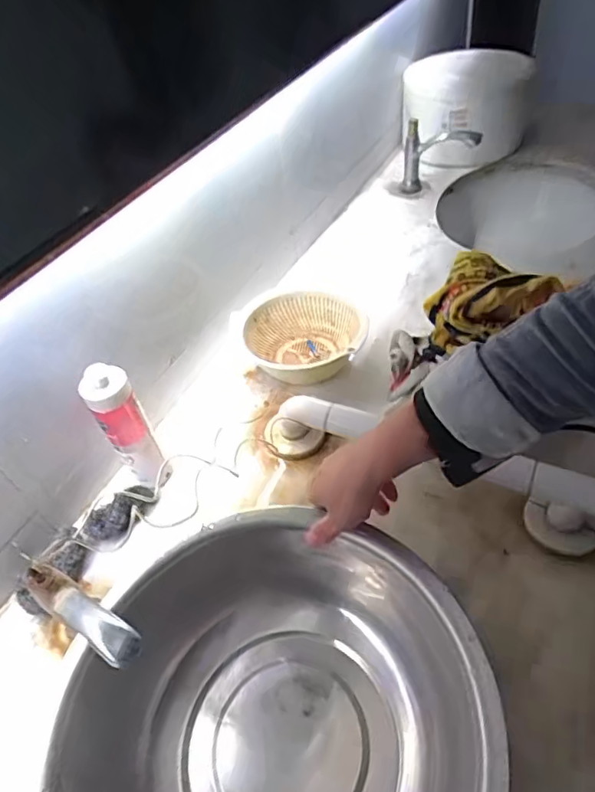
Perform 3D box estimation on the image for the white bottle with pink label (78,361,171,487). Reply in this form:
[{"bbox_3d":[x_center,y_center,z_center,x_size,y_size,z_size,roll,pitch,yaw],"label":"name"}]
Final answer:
[{"bbox_3d":[-0.188,0.040,0.606,0.050,0.177,0.038,-32,51,-18],"label":"white bottle with pink label"}]

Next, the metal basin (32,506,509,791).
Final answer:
[{"bbox_3d":[-0.020,0.278,0.461,0.332,0.148,0.324,-3,48,3],"label":"metal basin"}]

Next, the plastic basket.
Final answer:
[{"bbox_3d":[0.016,-0.074,0.750,0.153,0.071,0.164,-5,48,6],"label":"plastic basket"}]

